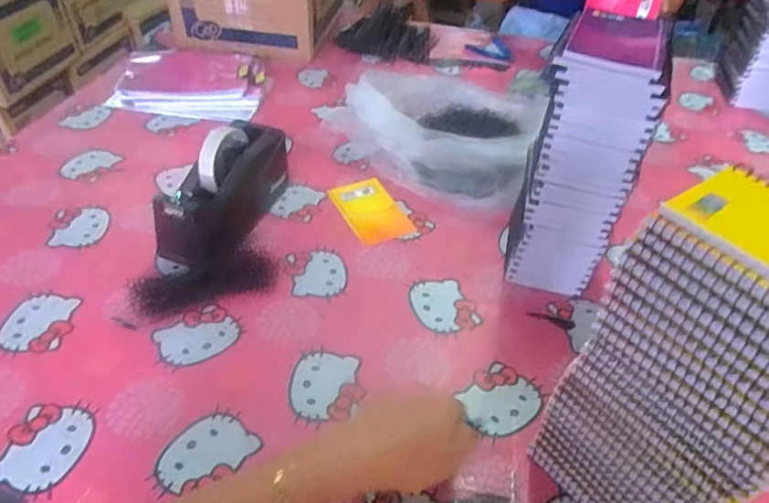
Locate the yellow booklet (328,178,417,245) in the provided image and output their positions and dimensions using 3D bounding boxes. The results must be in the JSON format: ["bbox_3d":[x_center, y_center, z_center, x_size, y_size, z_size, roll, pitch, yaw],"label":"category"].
[{"bbox_3d":[-0.020,-0.059,0.735,0.078,0.006,0.132,-15,45,-21],"label":"yellow booklet"}]

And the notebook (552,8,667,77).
[{"bbox_3d":[0.214,-0.194,0.492,0.082,0.014,0.120,18,45,15],"label":"notebook"}]

